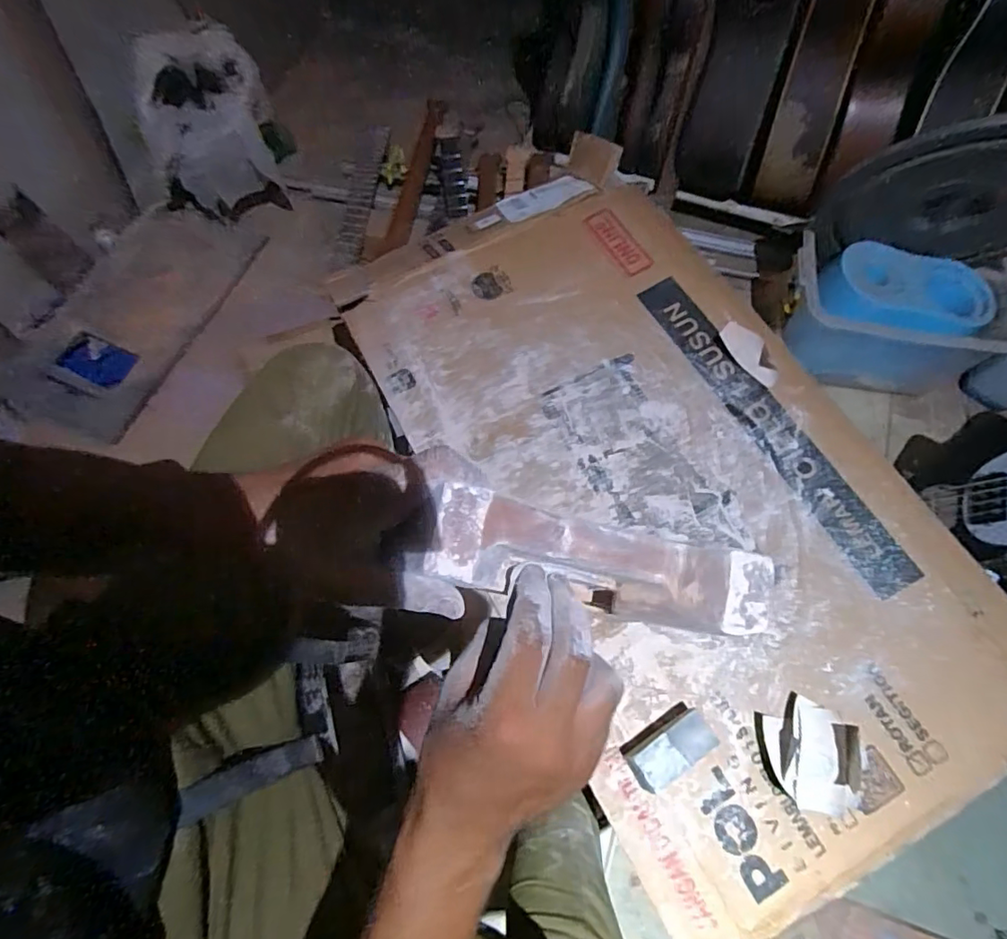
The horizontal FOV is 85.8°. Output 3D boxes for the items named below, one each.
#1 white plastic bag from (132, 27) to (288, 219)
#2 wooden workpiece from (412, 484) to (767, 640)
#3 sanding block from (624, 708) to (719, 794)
[{"bbox_3d":[-0.671,-0.771,1.238,0.279,0.322,0.181,-13,70,-7],"label":"white plastic bag"},{"bbox_3d":[0.044,0.051,0.280,0.170,0.062,0.045,15,69,-14],"label":"wooden workpiece"},{"bbox_3d":[0.175,0.295,0.573,0.093,0.042,0.043,-30,73,-12],"label":"sanding block"}]

